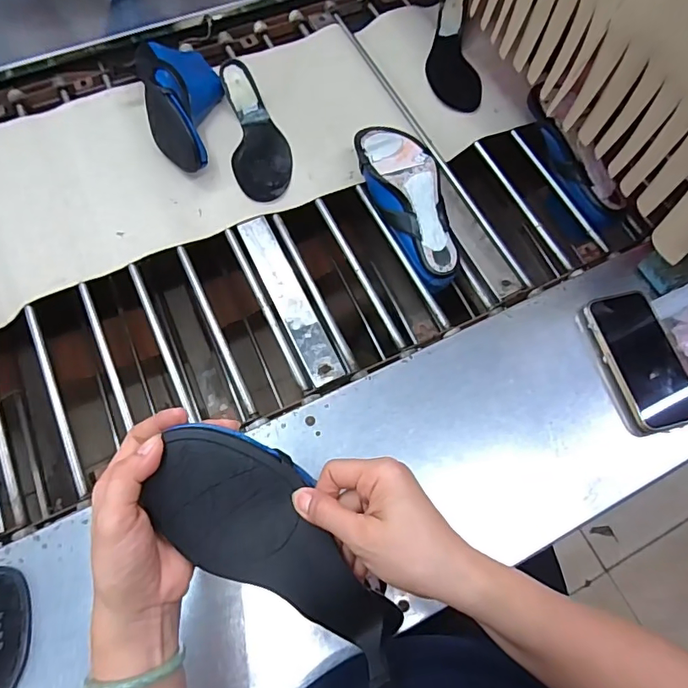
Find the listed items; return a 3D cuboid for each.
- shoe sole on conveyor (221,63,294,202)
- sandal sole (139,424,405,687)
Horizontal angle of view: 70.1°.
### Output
[{"bbox_3d":[-0.126,-0.308,0.706,0.083,0.029,0.228,-12,73,-5],"label":"shoe sole on conveyor"},{"bbox_3d":[-0.038,0.139,0.335,0.205,0.040,0.084,43,76,-2],"label":"sandal sole"}]

